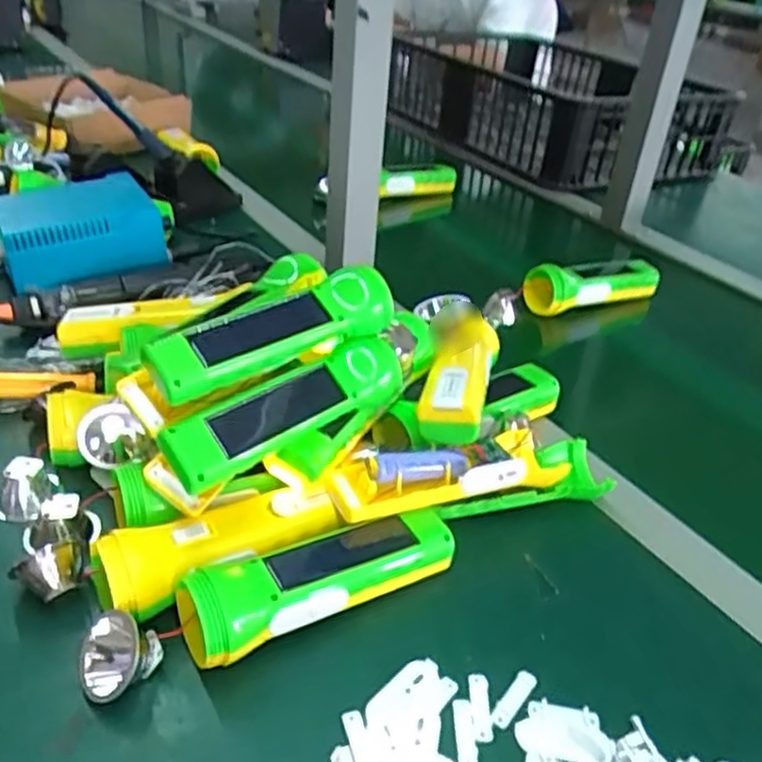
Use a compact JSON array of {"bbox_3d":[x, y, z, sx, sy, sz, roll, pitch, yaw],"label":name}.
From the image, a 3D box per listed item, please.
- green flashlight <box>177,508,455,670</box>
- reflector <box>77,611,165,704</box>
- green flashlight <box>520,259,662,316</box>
[{"bbox_3d":[-0.034,0.112,0.421,0.163,0.044,0.048,-18,40,-29],"label":"green flashlight"},{"bbox_3d":[-0.135,0.143,0.374,0.028,0.038,0.038,30,38,35],"label":"reflector"},{"bbox_3d":[0.238,-0.110,0.796,0.168,0.042,0.046,-13,38,-25],"label":"green flashlight"}]

